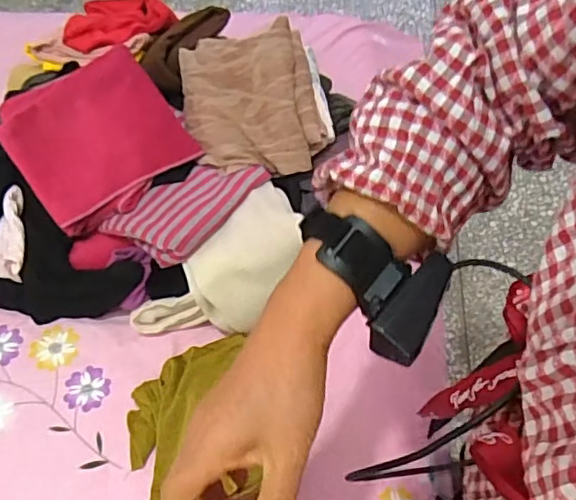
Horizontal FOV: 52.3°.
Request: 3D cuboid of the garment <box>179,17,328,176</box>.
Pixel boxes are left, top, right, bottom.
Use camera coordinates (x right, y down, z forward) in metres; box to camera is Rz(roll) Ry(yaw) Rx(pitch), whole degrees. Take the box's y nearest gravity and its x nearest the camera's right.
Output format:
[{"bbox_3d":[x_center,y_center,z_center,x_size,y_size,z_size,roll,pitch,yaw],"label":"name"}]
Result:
[{"bbox_3d":[-0.057,-0.232,0.860,0.198,0.088,0.246,-9,60,-3],"label":"garment"}]

